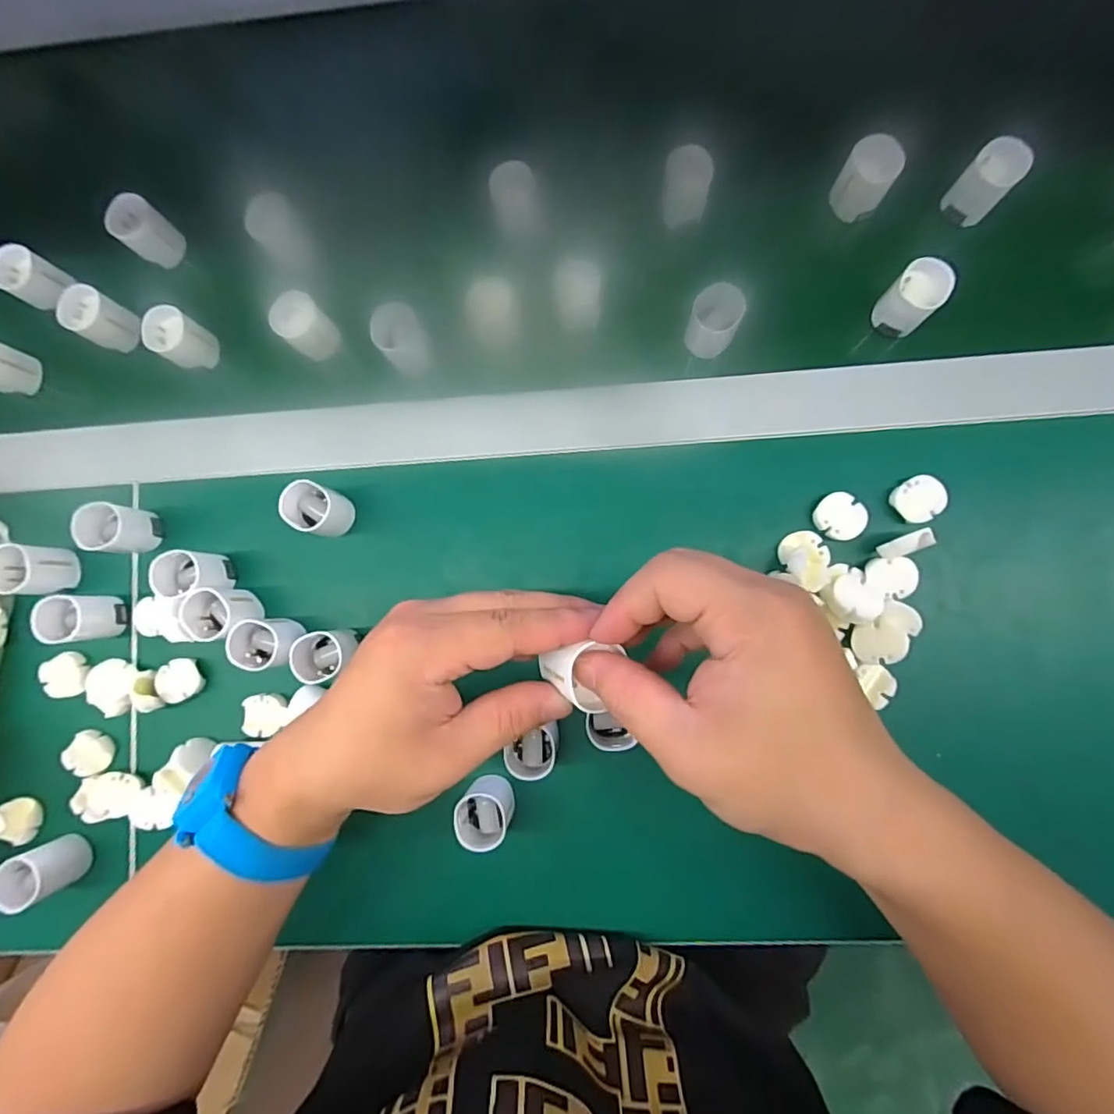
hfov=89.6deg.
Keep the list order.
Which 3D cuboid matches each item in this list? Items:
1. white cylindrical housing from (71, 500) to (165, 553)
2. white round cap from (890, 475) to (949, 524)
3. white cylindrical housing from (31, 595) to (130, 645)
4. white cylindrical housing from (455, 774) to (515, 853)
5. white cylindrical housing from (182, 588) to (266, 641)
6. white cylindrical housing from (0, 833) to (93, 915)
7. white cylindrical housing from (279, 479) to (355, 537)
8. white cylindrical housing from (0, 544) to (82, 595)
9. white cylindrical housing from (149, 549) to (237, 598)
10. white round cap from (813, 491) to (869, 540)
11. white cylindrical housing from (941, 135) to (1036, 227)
[{"bbox_3d":[-0.272,-0.017,0.352,0.031,0.038,0.028,3,86,3],"label":"white cylindrical housing"},{"bbox_3d":[0.212,-0.034,0.328,0.027,0.010,0.025,0,86,3],"label":"white round cap"},{"bbox_3d":[-0.292,0.038,0.344,0.029,0.033,0.027,0,86,3],"label":"white cylindrical housing"},{"bbox_3d":[-0.041,0.147,0.327,0.028,0.038,0.031,8,86,4],"label":"white cylindrical housing"},{"bbox_3d":[-0.204,0.035,0.343,0.034,0.039,0.030,-9,86,3],"label":"white cylindrical housing"},{"bbox_3d":[-0.306,0.187,0.334,0.029,0.036,0.028,0,86,3],"label":"white cylindrical housing"},{"bbox_3d":[-0.146,-0.029,0.344,0.029,0.033,0.030,0,86,3],"label":"white cylindrical housing"},{"bbox_3d":[-0.326,0.009,0.352,0.030,0.033,0.030,0,86,3],"label":"white cylindrical housing"},{"bbox_3d":[-0.220,0.010,0.342,0.030,0.036,0.026,-11,85,2],"label":"white cylindrical housing"},{"bbox_3d":[0.168,-0.024,0.331,0.026,0.008,0.028,0,86,3],"label":"white round cap"},{"bbox_3d":[0.256,-0.224,0.333,0.027,0.034,0.028,0,86,3],"label":"white cylindrical housing"}]

